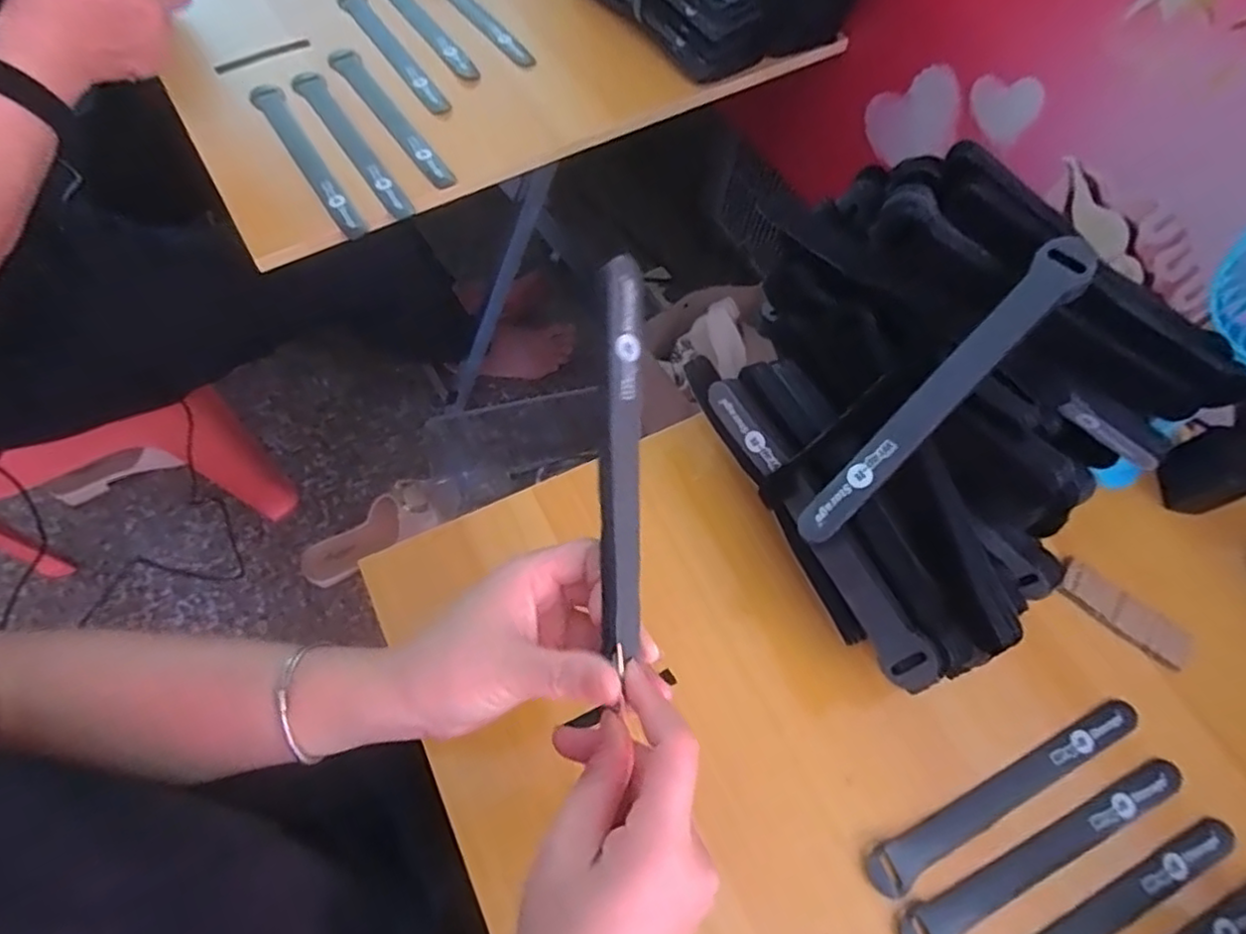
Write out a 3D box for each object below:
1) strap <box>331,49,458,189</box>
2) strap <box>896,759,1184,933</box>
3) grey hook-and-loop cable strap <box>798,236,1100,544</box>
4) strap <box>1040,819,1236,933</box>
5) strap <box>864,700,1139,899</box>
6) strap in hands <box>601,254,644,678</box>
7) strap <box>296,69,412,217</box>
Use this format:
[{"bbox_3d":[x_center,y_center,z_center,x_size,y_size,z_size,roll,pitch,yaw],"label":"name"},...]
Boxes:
[{"bbox_3d":[-0.199,-0.300,0.553,0.023,0.010,0.198,-31,69,-16],"label":"strap"},{"bbox_3d":[0.240,0.219,0.367,0.200,0.004,0.024,-19,66,-14],"label":"strap"},{"bbox_3d":[0.172,-0.037,0.352,0.204,0.016,0.024,-47,73,3],"label":"grey hook-and-loop cable strap"},{"bbox_3d":[0.259,0.247,0.355,0.200,0.005,0.023,-21,67,-15],"label":"strap"},{"bbox_3d":[0.227,0.190,0.381,0.199,0.004,0.023,-21,64,-15],"label":"strap"},{"bbox_3d":[0.000,-0.006,0.301,0.018,0.018,0.182,1,83,-2],"label":"strap in hands"},{"bbox_3d":[-0.227,-0.272,0.542,0.023,0.016,0.187,-31,69,-16],"label":"strap"}]

